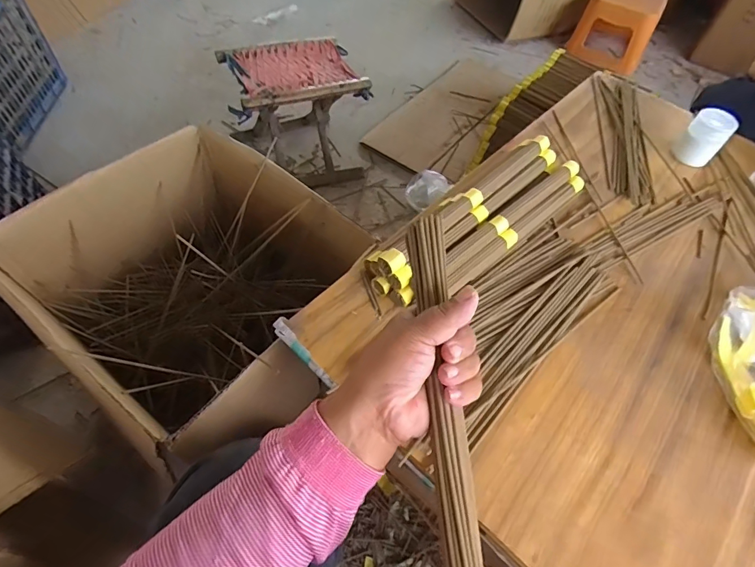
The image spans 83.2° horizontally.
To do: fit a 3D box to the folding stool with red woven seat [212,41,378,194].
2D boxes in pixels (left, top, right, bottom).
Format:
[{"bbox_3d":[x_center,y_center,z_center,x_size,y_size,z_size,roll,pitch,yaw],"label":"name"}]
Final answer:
[{"bbox_3d":[-0.214,-0.459,1.145,0.332,0.263,0.278,-13,57,-13],"label":"folding stool with red woven seat"}]

